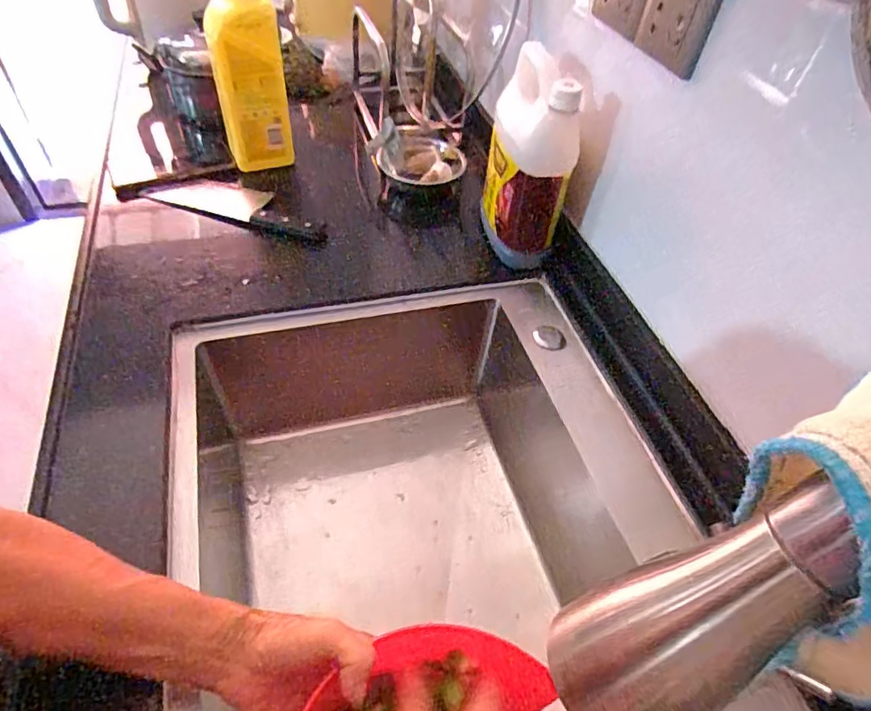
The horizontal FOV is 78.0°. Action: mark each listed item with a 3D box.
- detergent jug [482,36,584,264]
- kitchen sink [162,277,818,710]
[{"bbox_3d":[0.108,-0.237,0.643,0.082,0.207,0.137,1,50,-5],"label":"detergent jug"},{"bbox_3d":[0.034,0.302,0.490,0.469,0.235,0.794,-10,51,-14],"label":"kitchen sink"}]

